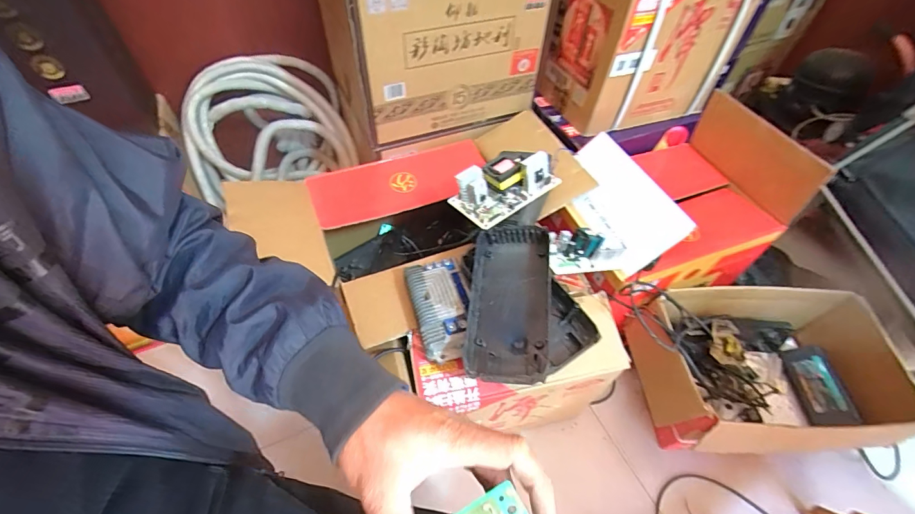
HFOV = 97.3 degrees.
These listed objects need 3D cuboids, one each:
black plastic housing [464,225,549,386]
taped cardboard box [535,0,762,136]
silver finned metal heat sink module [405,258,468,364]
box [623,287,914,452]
[{"bbox_3d":[0.068,0.059,0.548,0.106,0.033,0.221,-2,61,17],"label":"black plastic housing"},{"bbox_3d":[0.381,-0.464,0.845,0.339,0.301,0.217,-17,55,-14],"label":"taped cardboard box"},{"bbox_3d":[-0.026,0.071,0.587,0.079,0.030,0.153,-9,53,-9],"label":"silver finned metal heat sink module"},{"bbox_3d":[0.579,0.224,0.781,0.458,0.177,0.282,0,52,-2],"label":"box"}]

